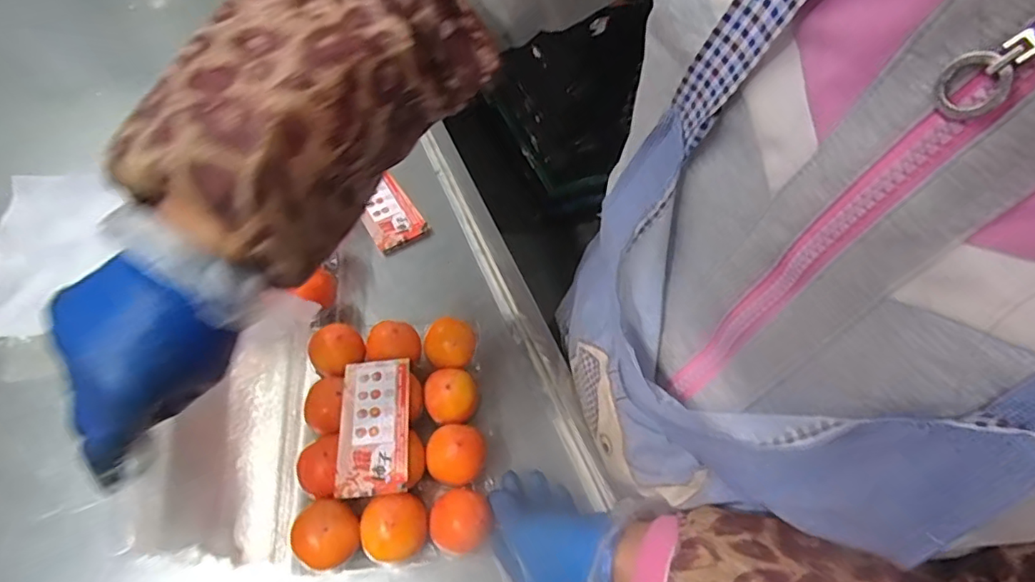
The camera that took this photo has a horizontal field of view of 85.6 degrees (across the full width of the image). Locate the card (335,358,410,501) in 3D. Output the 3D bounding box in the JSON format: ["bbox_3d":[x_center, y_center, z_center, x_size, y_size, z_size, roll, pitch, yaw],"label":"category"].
[{"bbox_3d":[-0.105,0.098,0.412,0.051,0.004,0.098,-2,59,-3],"label":"card"}]

